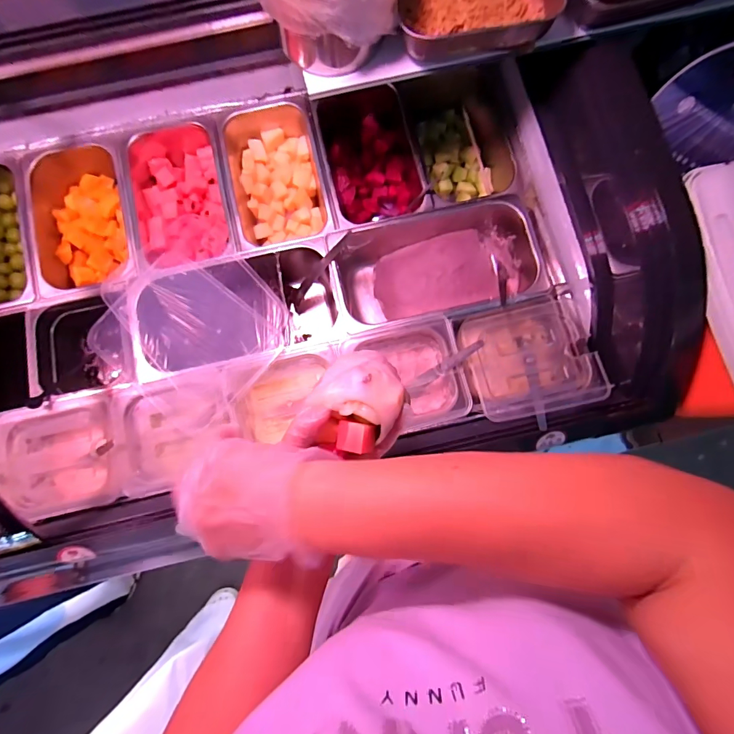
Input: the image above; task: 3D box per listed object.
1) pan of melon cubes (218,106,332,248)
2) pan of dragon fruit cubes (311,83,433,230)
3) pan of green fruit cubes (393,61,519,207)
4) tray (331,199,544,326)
[{"bbox_3d":[-0.155,-0.318,0.679,0.146,0.094,0.255,-13,81,-2],"label":"pan of melon cubes"},{"bbox_3d":[0.001,-0.353,0.686,0.154,0.082,0.253,-13,81,-2],"label":"pan of dragon fruit cubes"},{"bbox_3d":[0.157,-0.388,0.696,0.189,0.106,0.256,-2,80,0],"label":"pan of green fruit cubes"},{"bbox_3d":[0.115,-0.166,0.668,0.310,0.104,0.184,-5,80,-1],"label":"tray"}]

